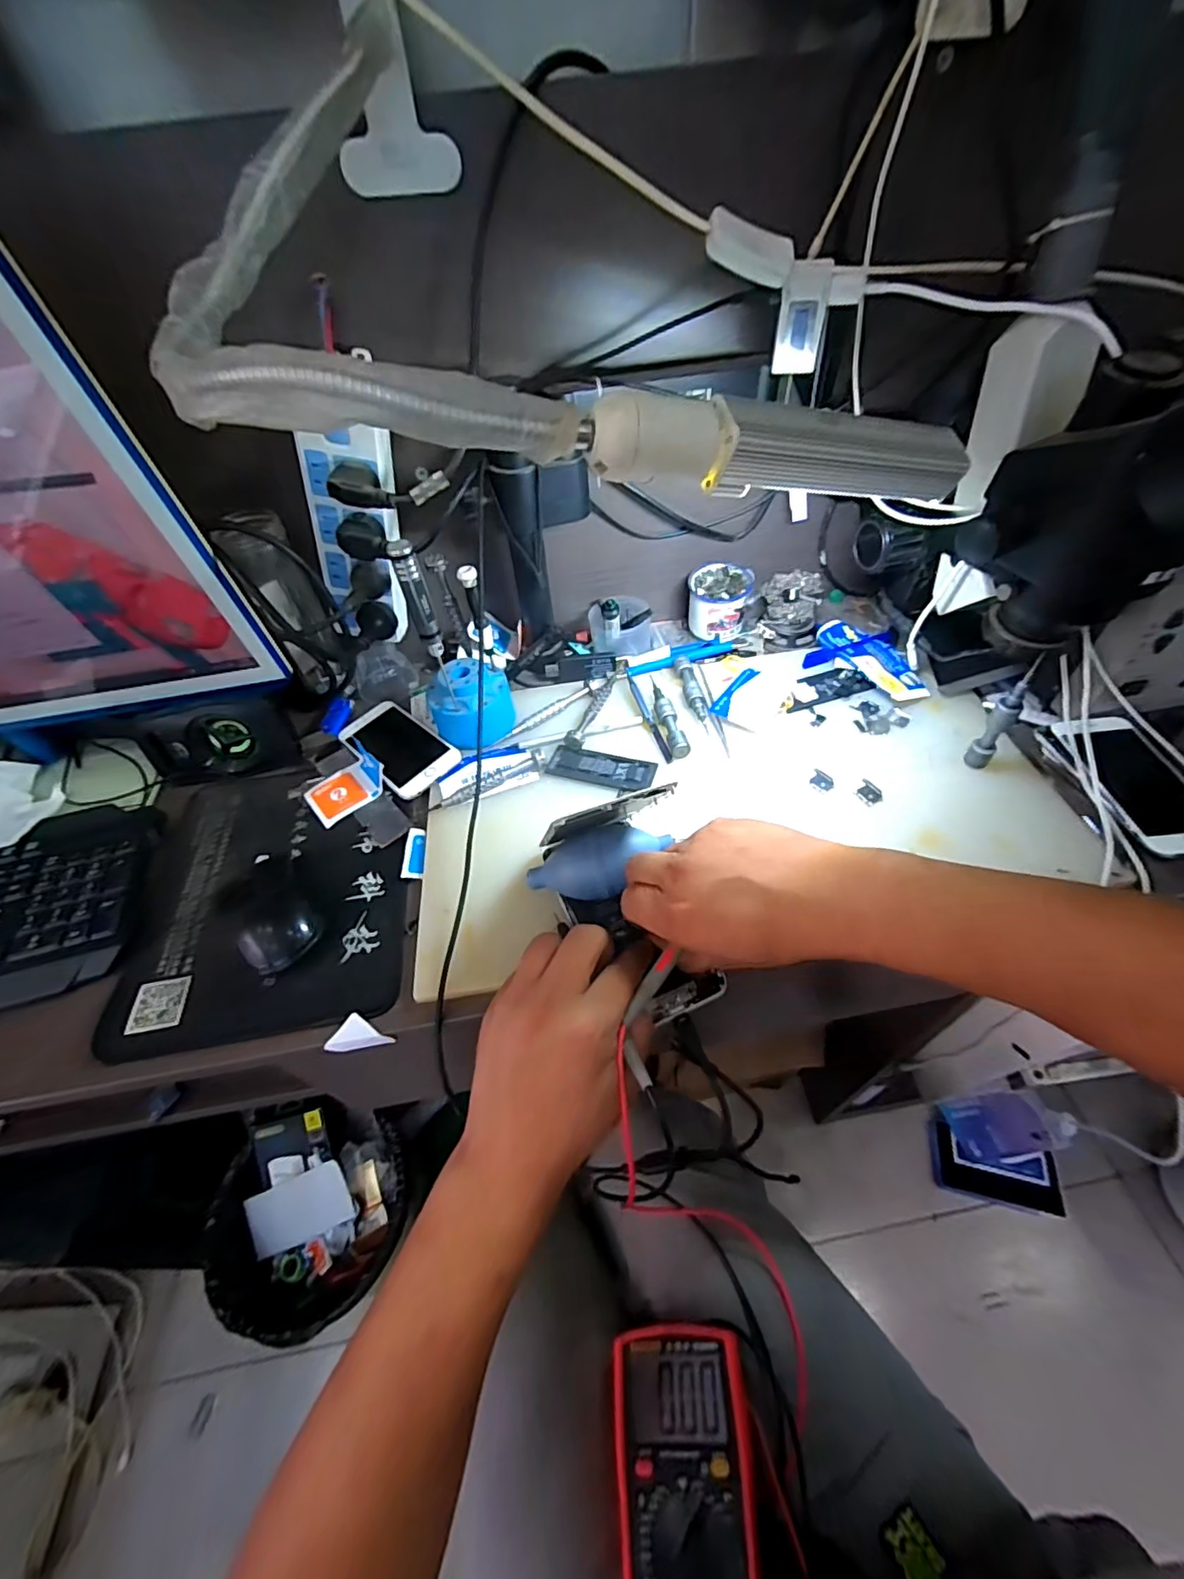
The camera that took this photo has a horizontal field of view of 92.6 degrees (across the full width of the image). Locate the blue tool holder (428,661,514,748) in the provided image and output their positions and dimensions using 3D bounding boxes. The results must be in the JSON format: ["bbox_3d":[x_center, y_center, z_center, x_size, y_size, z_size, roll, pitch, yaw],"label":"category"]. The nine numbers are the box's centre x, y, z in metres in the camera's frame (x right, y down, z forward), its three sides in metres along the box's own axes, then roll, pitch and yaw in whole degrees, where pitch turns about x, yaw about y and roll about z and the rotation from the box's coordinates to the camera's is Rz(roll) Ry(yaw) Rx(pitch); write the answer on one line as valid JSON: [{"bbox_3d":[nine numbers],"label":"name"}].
[{"bbox_3d":[-0.110,-0.078,0.519,0.073,0.053,0.060,-16,53,-8],"label":"blue tool holder"}]

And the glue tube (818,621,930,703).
[{"bbox_3d":[0.270,-0.128,0.558,0.046,0.016,0.124,-21,54,-12],"label":"glue tube"}]

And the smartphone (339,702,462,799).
[{"bbox_3d":[-0.186,-0.042,0.544,0.068,0.013,0.133,-37,52,-27],"label":"smartphone"}]

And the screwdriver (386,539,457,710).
[{"bbox_3d":[-0.126,-0.125,0.432,0.015,0.129,0.015,7,51,11],"label":"screwdriver"}]

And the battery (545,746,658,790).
[{"bbox_3d":[0.008,-0.019,0.501,0.093,0.005,0.033,12,54,13],"label":"battery"}]

